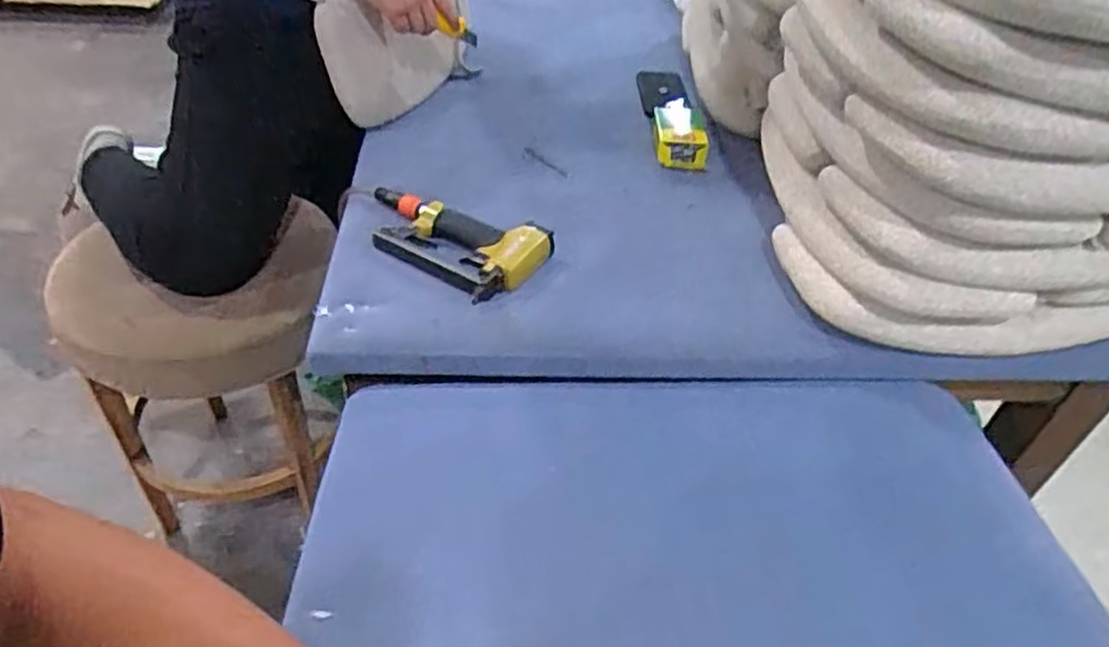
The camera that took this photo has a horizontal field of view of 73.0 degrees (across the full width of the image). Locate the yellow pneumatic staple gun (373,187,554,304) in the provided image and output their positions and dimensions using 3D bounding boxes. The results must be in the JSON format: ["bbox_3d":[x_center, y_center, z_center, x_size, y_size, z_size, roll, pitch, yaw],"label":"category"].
[{"bbox_3d":[-0.146,-0.106,0.957,0.264,0.045,0.128,19,45,15],"label":"yellow pneumatic staple gun"}]

